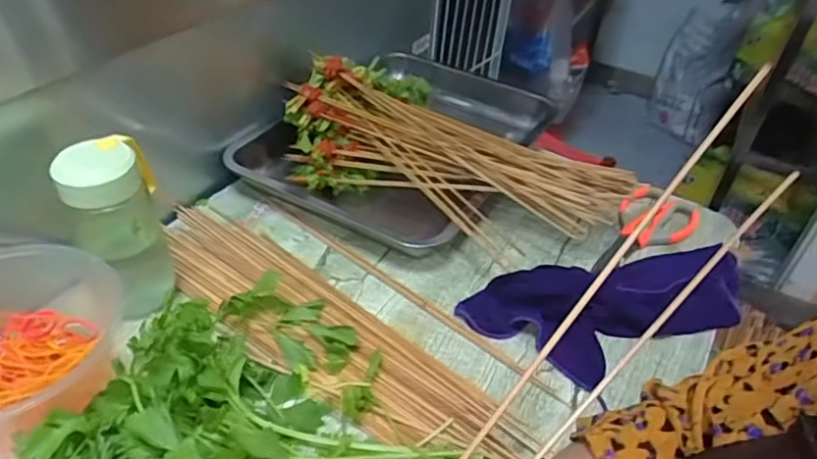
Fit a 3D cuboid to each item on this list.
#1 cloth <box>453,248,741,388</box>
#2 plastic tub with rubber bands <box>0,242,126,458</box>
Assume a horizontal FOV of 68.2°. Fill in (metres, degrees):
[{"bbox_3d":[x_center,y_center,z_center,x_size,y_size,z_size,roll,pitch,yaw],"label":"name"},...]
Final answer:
[{"bbox_3d":[0.215,0.068,0.589,0.315,0.040,0.113,-11,43,-19],"label":"cloth"},{"bbox_3d":[-0.297,0.086,0.461,0.134,0.078,0.156,7,40,2],"label":"plastic tub with rubber bands"}]

